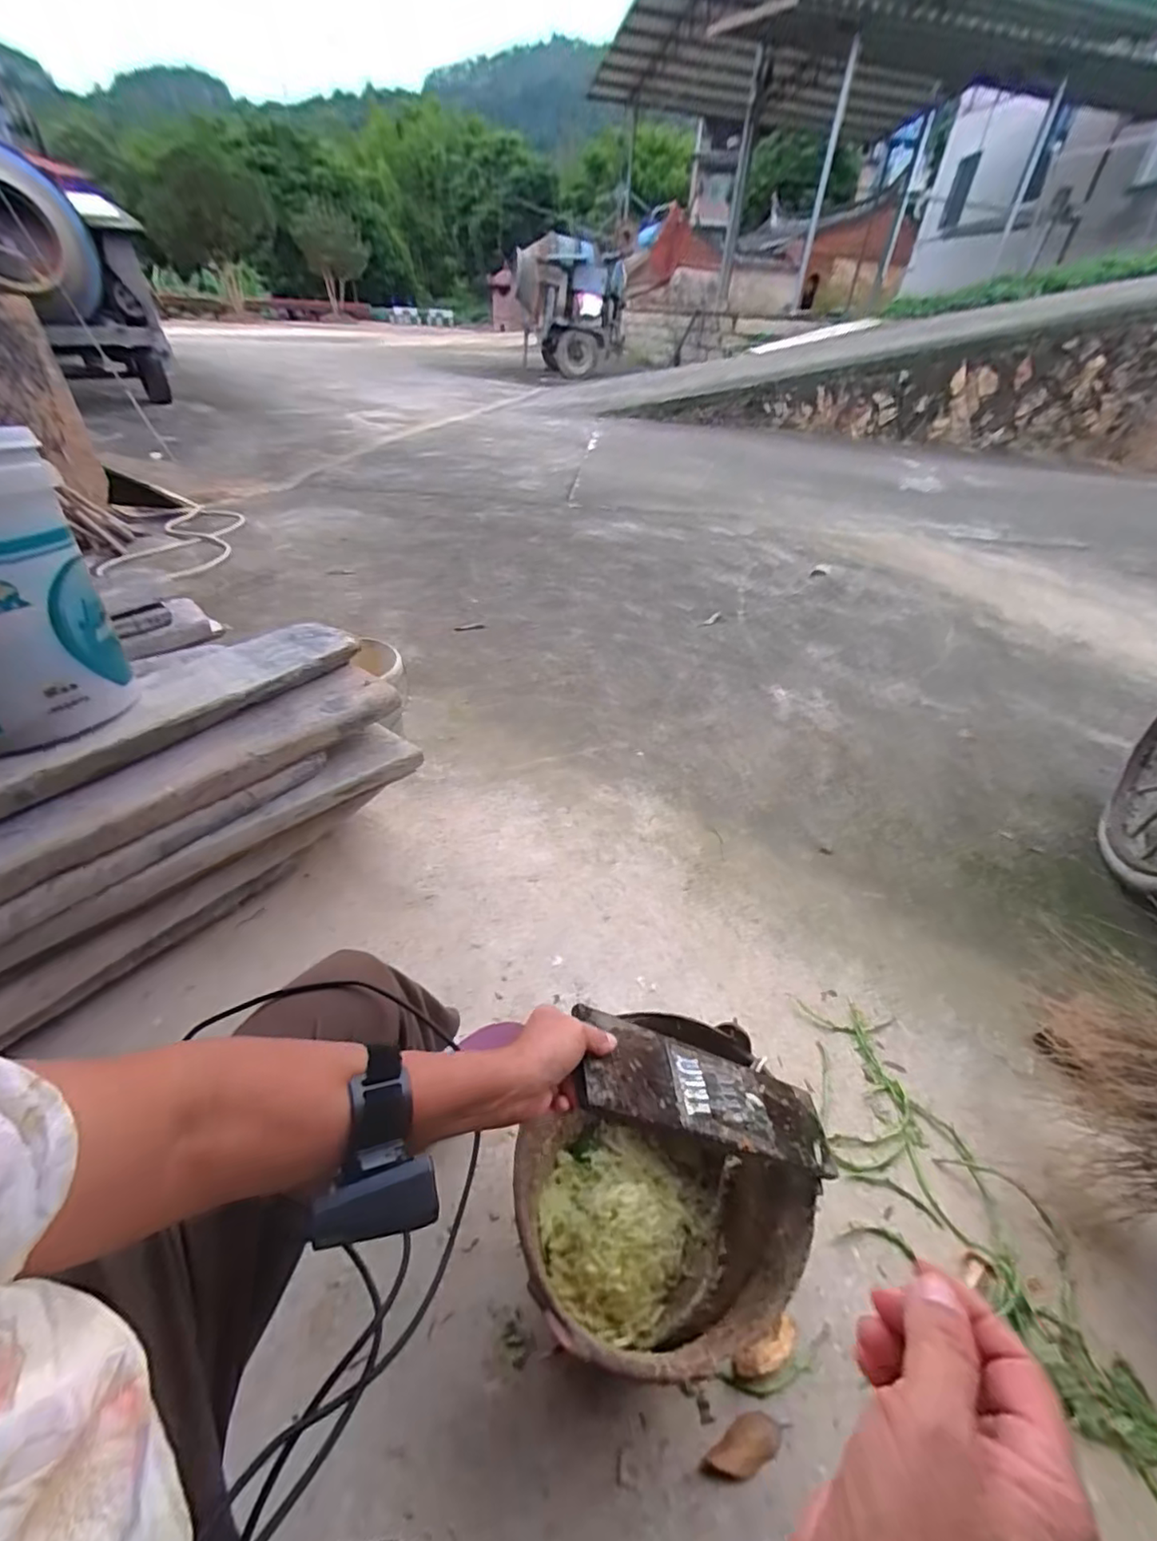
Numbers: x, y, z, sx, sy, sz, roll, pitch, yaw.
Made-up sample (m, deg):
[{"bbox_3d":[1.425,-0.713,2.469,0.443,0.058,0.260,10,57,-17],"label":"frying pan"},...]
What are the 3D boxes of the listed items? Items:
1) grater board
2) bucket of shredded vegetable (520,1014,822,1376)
[{"bbox_3d":[0.136,0.315,0.555,0.346,0.018,0.087,31,33,-28],"label":"grater board"},{"bbox_3d":[0.092,0.502,0.673,0.326,0.240,0.265,-24,48,-30],"label":"bucket of shredded vegetable"}]

